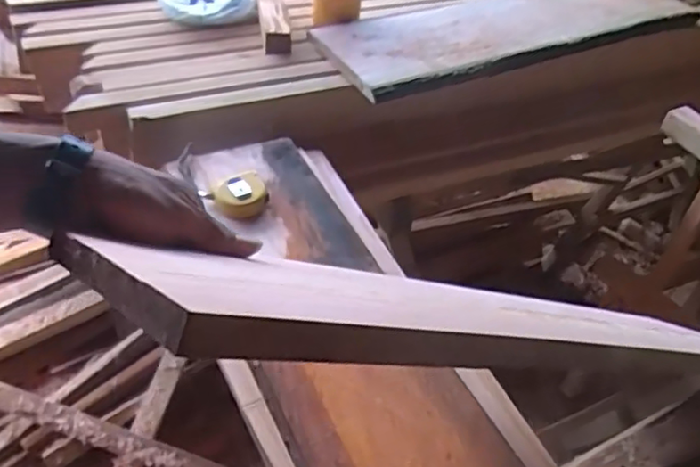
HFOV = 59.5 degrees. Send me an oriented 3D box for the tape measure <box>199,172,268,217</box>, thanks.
[{"bbox_3d":[-0.143,-0.045,0.826,0.075,0.036,0.057,-23,51,-27],"label":"tape measure"}]

